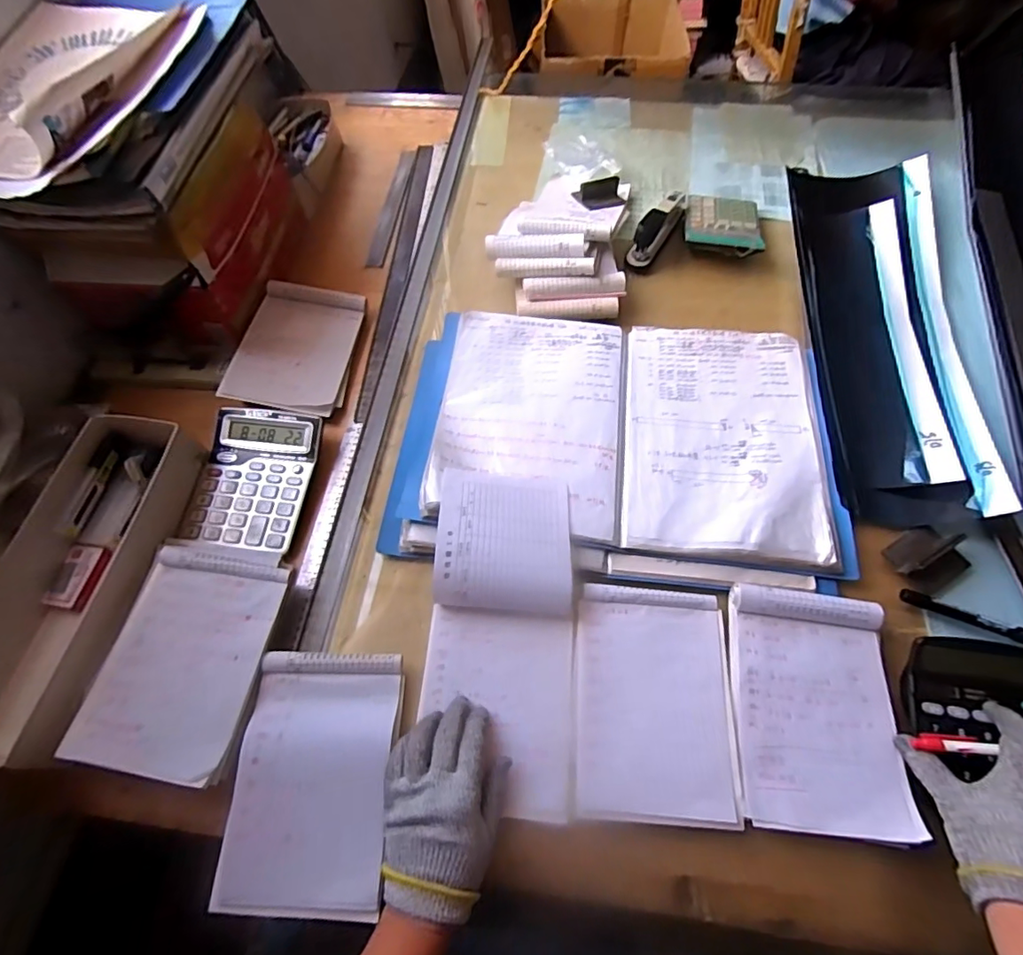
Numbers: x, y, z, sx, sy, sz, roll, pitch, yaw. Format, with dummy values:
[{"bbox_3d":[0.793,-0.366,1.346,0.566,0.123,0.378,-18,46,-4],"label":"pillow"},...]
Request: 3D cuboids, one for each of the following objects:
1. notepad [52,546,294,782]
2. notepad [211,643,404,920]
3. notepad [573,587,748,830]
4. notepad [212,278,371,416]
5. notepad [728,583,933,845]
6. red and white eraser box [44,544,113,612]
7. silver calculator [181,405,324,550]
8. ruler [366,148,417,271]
[{"bbox_3d":[-0.309,0.166,0.493,0.143,0.016,0.202,6,61,4],"label":"notepad"},{"bbox_3d":[-0.175,0.264,0.464,0.133,0.028,0.200,1,61,1],"label":"notepad"},{"bbox_3d":[0.133,0.203,0.481,0.143,0.014,0.199,4,61,2],"label":"notepad"},{"bbox_3d":[-0.280,-0.174,0.683,0.138,0.014,0.204,12,60,-7],"label":"notepad"},{"bbox_3d":[0.282,0.207,0.473,0.142,0.025,0.199,6,61,3],"label":"notepad"},{"bbox_3d":[-0.469,0.106,0.560,0.035,0.016,0.069,9,64,7],"label":"red and white eraser box"},{"bbox_3d":[-0.300,-0.002,0.596,0.126,0.030,0.161,7,61,4],"label":"silver calculator"},{"bbox_3d":[-0.197,-0.453,0.861,0.031,0.004,0.283,3,64,8],"label":"ruler"}]

